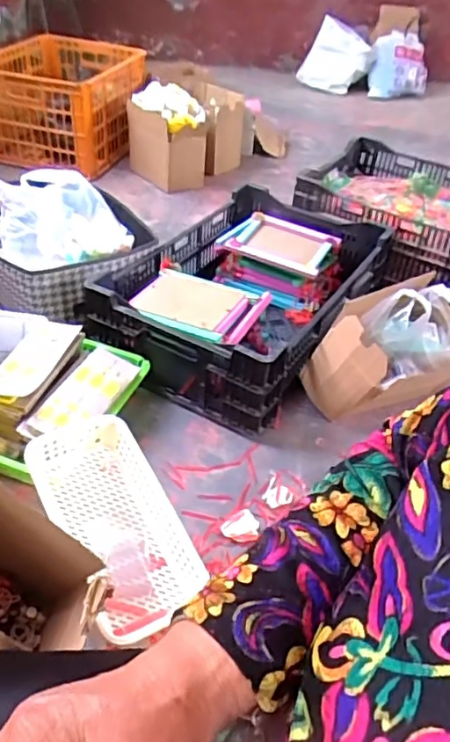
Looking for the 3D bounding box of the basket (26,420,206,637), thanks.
[{"bbox_3d":[-0.131,0.177,0.716,0.135,0.071,0.276,-21,49,-28],"label":"basket"}]

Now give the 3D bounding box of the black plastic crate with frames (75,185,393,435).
[{"bbox_3d":[0.047,-0.175,1.296,0.432,0.182,0.608,26,45,19],"label":"black plastic crate with frames"}]

